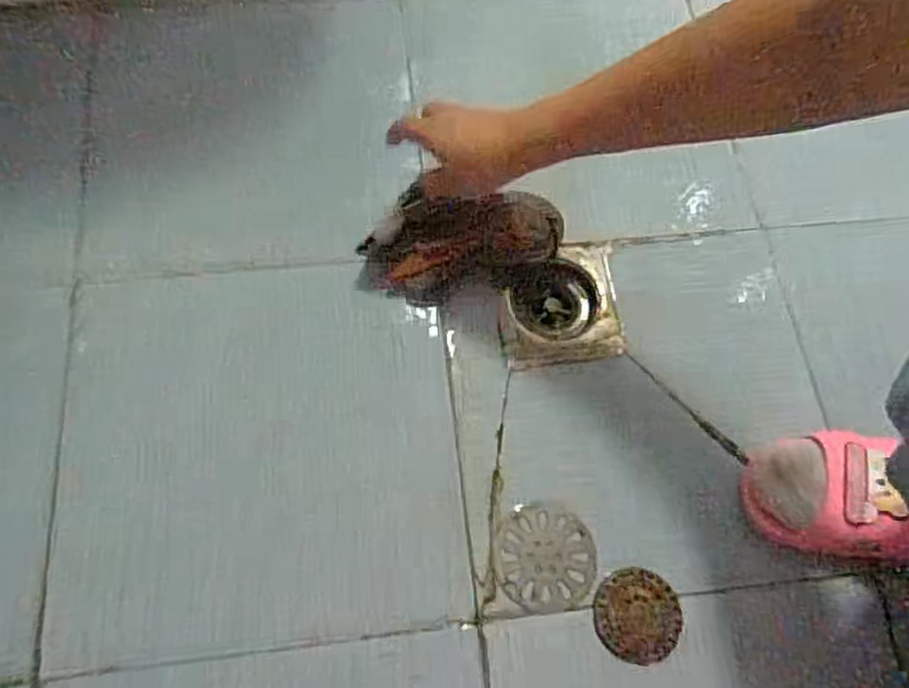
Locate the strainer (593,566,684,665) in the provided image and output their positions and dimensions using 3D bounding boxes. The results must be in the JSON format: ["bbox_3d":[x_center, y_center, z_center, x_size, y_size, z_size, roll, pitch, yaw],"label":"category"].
[{"bbox_3d":[0.133,0.196,0.510,0.061,0.004,0.064,3,68,-2],"label":"strainer"}]

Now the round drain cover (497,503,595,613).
[{"bbox_3d":[0.068,0.159,0.526,0.073,0.006,0.075,1,68,-3],"label":"round drain cover"}]

